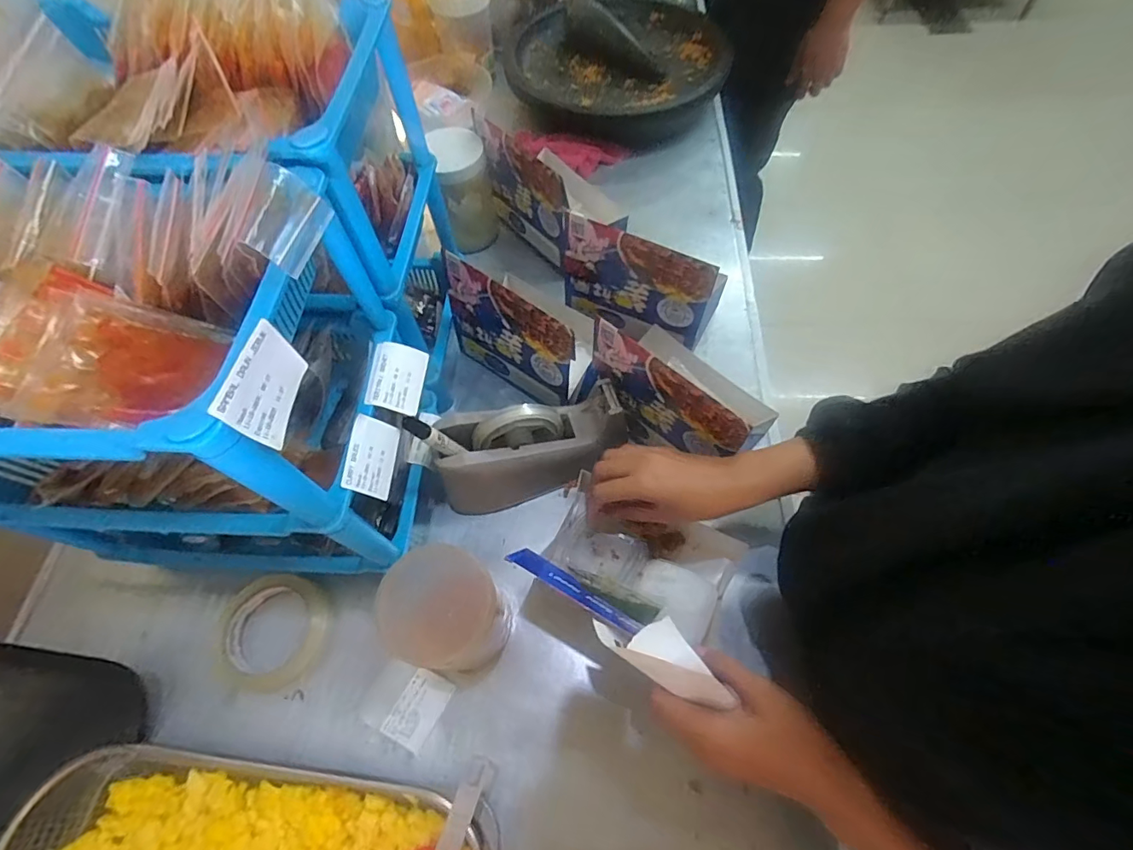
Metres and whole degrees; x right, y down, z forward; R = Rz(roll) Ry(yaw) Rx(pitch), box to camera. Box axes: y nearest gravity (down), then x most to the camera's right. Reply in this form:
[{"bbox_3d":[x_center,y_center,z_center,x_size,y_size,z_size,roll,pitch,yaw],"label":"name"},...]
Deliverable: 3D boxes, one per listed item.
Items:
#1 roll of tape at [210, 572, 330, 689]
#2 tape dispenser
[{"bbox_3d":[-0.280,0.195,0.480,0.085,0.033,0.099,6,63,5],"label":"roll of tape"},{"bbox_3d":[-0.034,0.021,0.522,0.199,0.101,0.070,-18,63,-7],"label":"tape dispenser"}]

